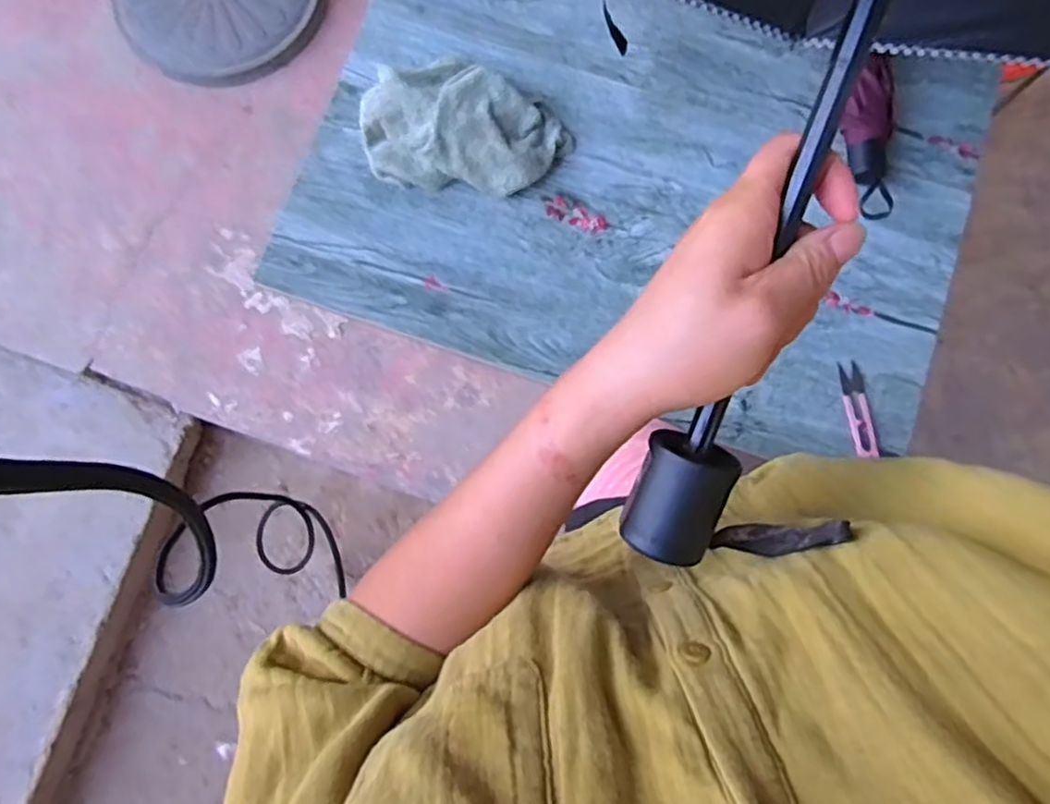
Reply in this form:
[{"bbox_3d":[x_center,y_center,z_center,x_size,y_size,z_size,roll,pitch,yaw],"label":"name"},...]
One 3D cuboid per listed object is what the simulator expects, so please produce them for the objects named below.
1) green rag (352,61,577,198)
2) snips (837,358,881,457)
[{"bbox_3d":[-0.063,-0.294,0.752,0.211,0.052,0.134,7,76,1],"label":"green rag"},{"bbox_3d":[0.339,0.008,0.728,0.027,0.004,0.097,-8,77,-3],"label":"snips"}]

